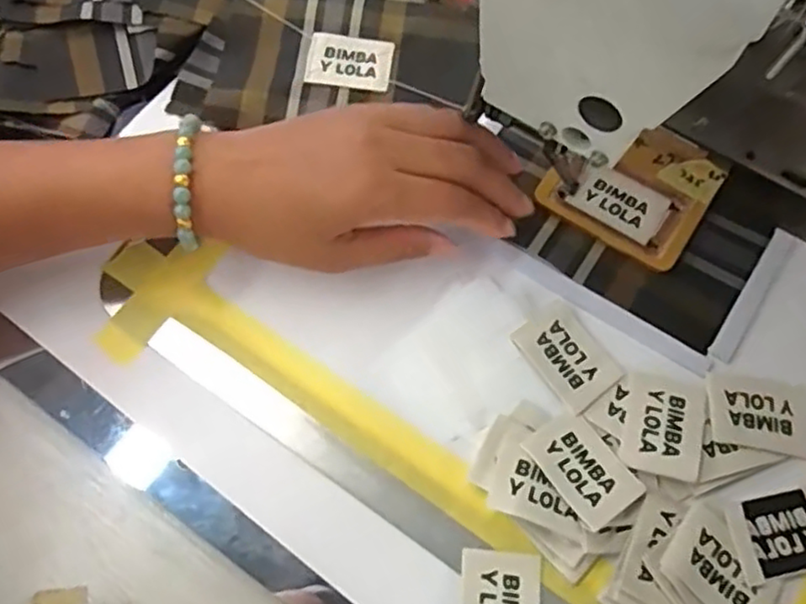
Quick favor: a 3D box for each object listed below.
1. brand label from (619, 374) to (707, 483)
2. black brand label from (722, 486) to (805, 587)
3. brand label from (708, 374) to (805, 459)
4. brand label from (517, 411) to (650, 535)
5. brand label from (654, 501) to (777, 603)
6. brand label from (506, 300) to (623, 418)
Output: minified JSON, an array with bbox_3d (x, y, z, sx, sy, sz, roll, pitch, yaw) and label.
[{"bbox_3d":[0.121,0.056,0.311,0.035,0.004,0.049,11,60,14],"label":"brand label"},{"bbox_3d":[0.168,0.103,0.295,0.046,0.004,0.034,-12,69,-5],"label":"black brand label"},{"bbox_3d":[0.168,0.053,0.313,0.047,0.006,0.035,7,69,3],"label":"brand label"},{"bbox_3d":[0.081,0.074,0.300,0.034,0.006,0.048,-30,63,-18],"label":"brand label"},{"bbox_3d":[0.136,0.115,0.288,0.035,0.004,0.047,-39,80,-21],"label":"brand label"},{"bbox_3d":[0.080,0.026,0.324,0.035,0.004,0.048,-35,73,-13],"label":"brand label"}]

